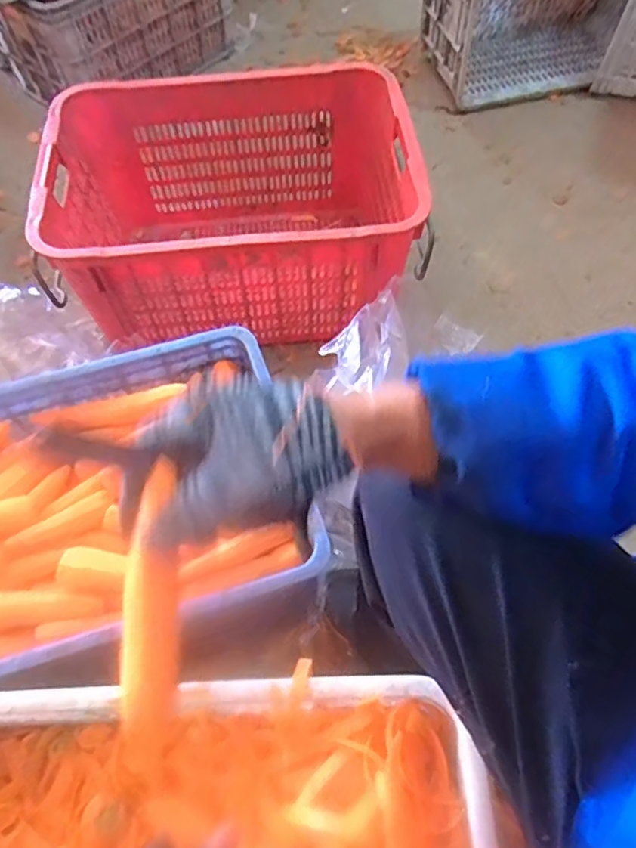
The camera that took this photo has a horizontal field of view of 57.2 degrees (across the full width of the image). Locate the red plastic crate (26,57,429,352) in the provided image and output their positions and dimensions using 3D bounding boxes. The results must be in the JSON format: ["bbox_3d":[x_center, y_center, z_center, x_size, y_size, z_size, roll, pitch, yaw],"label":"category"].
[{"bbox_3d":[-0.143,-0.381,1.081,0.581,0.332,0.467,-5,61,-2],"label":"red plastic crate"}]

